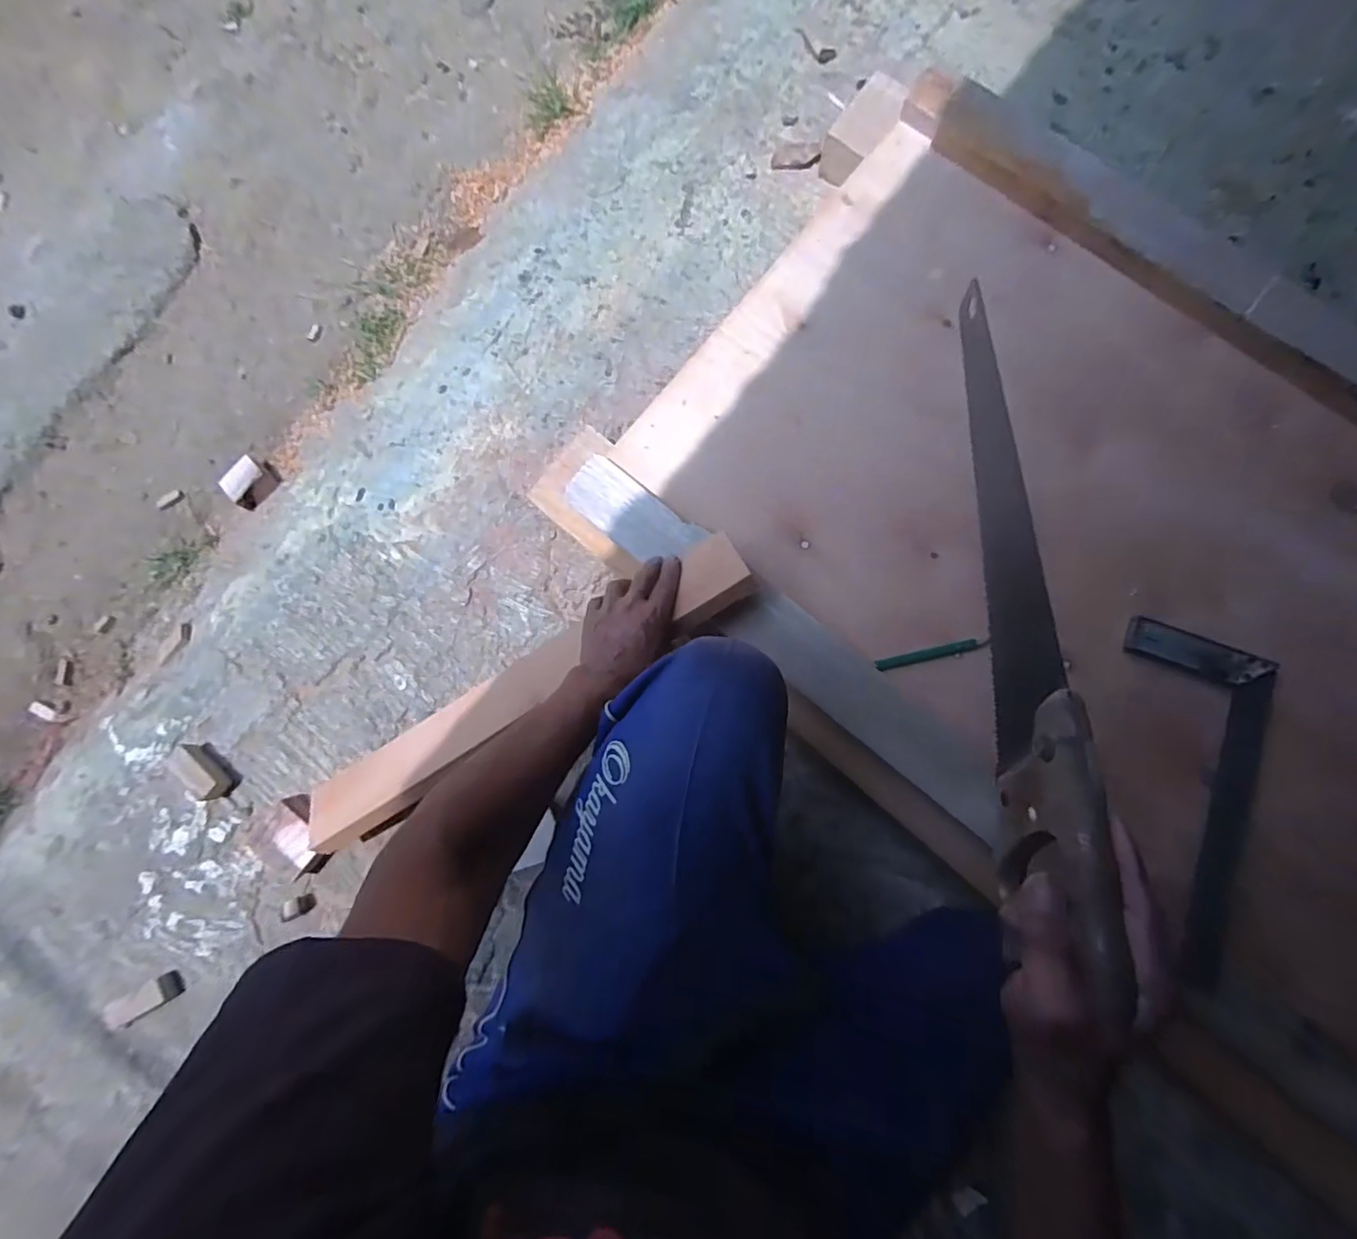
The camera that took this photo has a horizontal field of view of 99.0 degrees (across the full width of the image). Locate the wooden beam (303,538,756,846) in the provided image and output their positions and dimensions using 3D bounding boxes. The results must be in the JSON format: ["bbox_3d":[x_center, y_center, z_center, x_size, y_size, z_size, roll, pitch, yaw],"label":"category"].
[{"bbox_3d":[-0.185,0.095,0.656,0.599,0.047,0.085,-31,80,10],"label":"wooden beam"}]

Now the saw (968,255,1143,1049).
[{"bbox_3d":[0.238,-0.026,0.421,0.020,0.101,0.490,1,68,7],"label":"saw"}]

